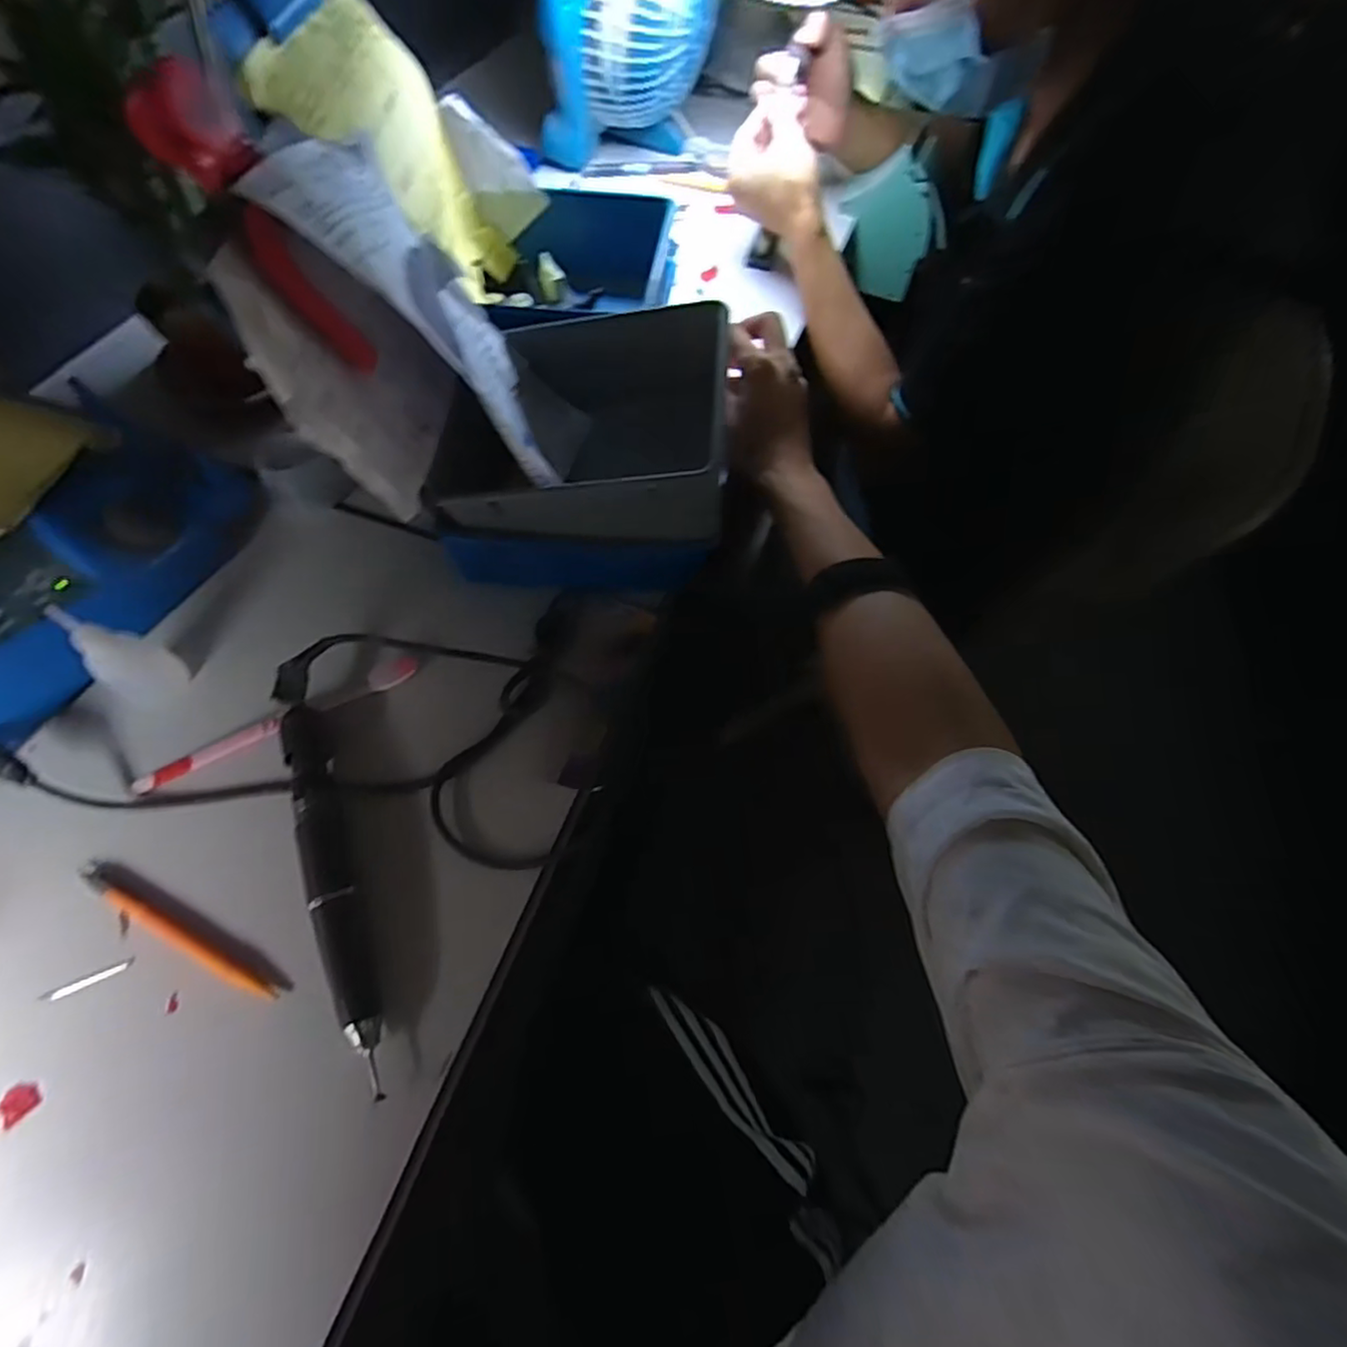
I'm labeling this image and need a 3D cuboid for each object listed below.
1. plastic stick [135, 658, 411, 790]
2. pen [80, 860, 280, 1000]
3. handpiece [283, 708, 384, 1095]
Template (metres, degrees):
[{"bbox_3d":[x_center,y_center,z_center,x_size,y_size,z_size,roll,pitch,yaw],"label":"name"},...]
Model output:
[{"bbox_3d":[-0.241,0.030,0.392,0.168,0.008,0.015,-27,65,-16],"label":"plastic stick"},{"bbox_3d":[-0.264,0.136,0.334,0.135,0.007,0.010,26,63,12],"label":"pen"},{"bbox_3d":[-0.185,0.110,0.344,0.020,0.023,0.207,-20,64,-13],"label":"handpiece"}]

